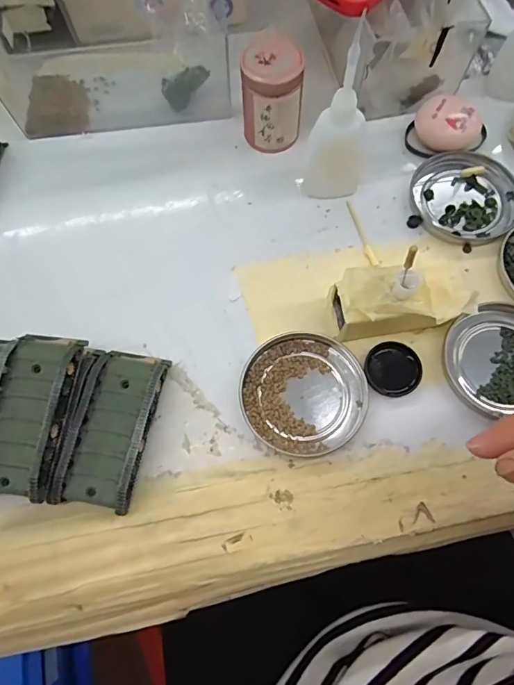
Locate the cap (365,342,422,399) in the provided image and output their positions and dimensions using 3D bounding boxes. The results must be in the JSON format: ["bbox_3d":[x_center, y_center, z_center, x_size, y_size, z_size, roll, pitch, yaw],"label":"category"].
[{"bbox_3d":[0.089,0.017,0.299,0.035,0.006,0.035,0,70,1],"label":"cap"}]

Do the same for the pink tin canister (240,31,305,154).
[{"bbox_3d":[0.011,-0.183,0.342,0.043,0.067,0.042,0,70,1],"label":"pink tin canister"}]

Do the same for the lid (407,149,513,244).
[{"bbox_3d":[0.155,-0.111,0.343,0.078,0.008,0.077,0,70,1],"label":"lid"}]

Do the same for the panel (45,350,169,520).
[{"bbox_3d":[-0.088,0.050,0.281,0.046,0.020,0.096,10,71,5],"label":"panel"}]

